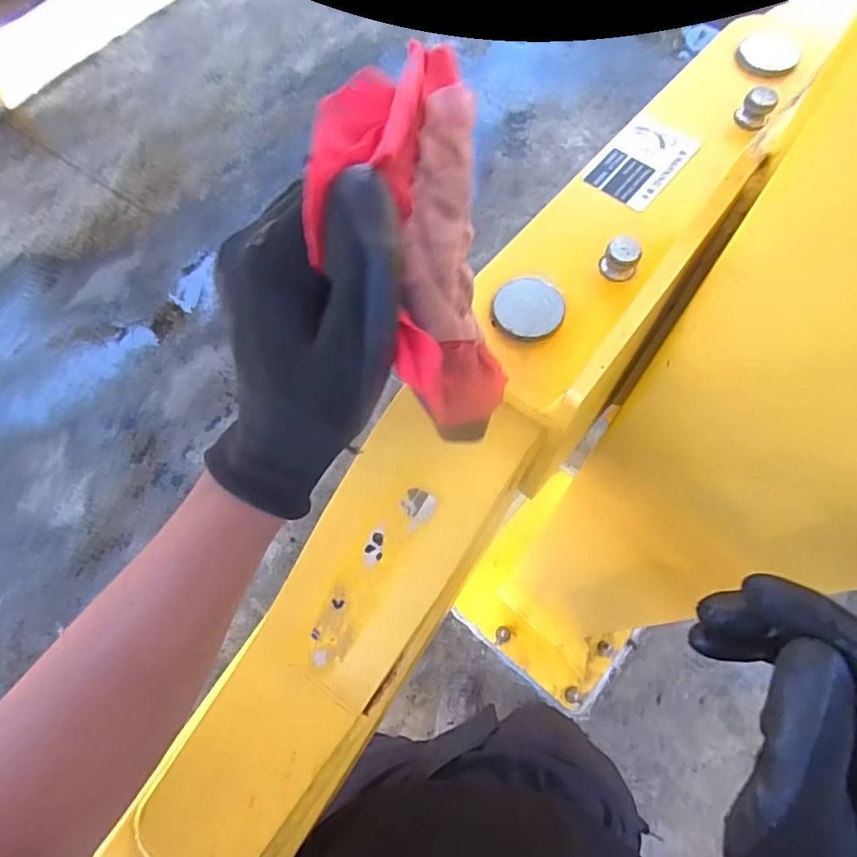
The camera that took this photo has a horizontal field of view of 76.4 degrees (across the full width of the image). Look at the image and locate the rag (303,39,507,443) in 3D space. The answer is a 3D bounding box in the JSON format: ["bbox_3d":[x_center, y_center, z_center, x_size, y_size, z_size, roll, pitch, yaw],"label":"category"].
[{"bbox_3d":[-0.009,-0.068,0.249,0.045,0.165,0.099,4,30,37],"label":"rag"}]

